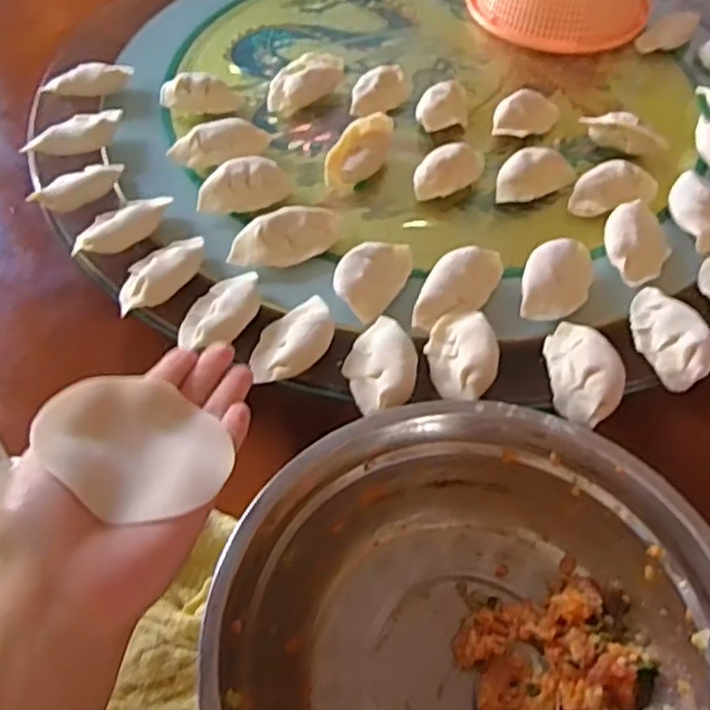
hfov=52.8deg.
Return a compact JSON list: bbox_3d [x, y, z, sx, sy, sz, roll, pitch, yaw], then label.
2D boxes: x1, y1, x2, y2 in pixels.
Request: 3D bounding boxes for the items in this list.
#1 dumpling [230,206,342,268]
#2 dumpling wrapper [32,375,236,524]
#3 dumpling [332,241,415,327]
[{"bbox_3d":[-0.047,-0.080,0.487,0.078,0.020,0.035,-19,55,-15],"label":"dumpling"},{"bbox_3d":[-0.091,0.036,0.299,0.077,0.008,0.073,-7,44,-45],"label":"dumpling wrapper"},{"bbox_3d":[0.011,-0.050,0.465,0.038,0.022,0.063,26,56,18],"label":"dumpling"}]

